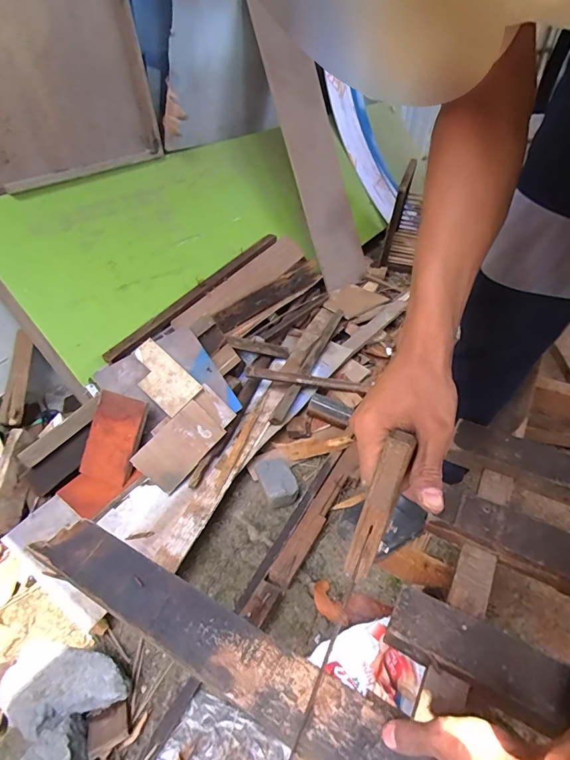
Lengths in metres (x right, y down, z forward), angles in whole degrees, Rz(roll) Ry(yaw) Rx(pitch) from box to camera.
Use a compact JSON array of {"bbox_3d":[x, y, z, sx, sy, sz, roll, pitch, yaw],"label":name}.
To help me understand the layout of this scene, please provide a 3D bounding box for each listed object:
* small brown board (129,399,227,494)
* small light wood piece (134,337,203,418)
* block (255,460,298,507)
[{"bbox_3d":[-0.230,0.143,0.884,0.109,0.011,0.184,43,63,-3],"label":"small brown board"},{"bbox_3d":[-0.285,-0.006,0.921,0.166,0.010,0.101,42,66,-2],"label":"small light wood piece"},{"bbox_3d":[-0.018,0.233,0.904,0.076,0.067,0.126,-24,37,-15],"label":"block"}]

